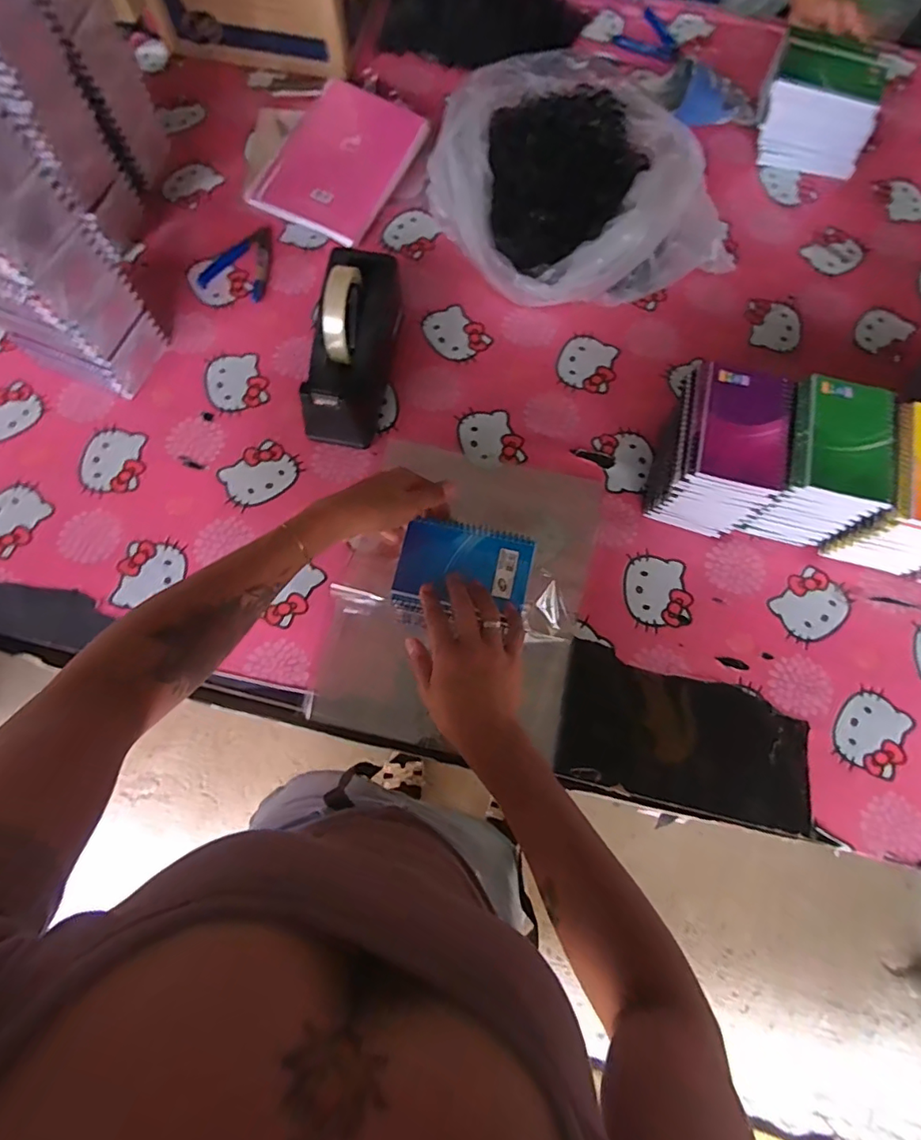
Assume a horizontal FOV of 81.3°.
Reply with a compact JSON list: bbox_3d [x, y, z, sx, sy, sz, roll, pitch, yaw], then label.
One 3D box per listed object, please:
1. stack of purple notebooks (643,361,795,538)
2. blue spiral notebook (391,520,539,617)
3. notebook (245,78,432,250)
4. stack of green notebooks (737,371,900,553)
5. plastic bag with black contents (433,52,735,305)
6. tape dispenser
[{"bbox_3d":[0.274,-0.124,0.576,0.106,0.120,0.138,14,73,2],"label":"stack of purple notebooks"},{"bbox_3d":[0.004,-0.002,0.544,0.134,0.013,0.090,6,73,0],"label":"blue spiral notebook"},{"bbox_3d":[-0.170,-0.561,0.737,0.180,0.016,0.217,28,82,8],"label":"notebook"},{"bbox_3d":[0.375,-0.109,0.577,0.099,0.118,0.134,14,73,2],"label":"stack of green notebooks"},{"bbox_3d":[0.133,-0.499,0.688,0.297,0.113,0.345,-22,75,-8],"label":"plastic bag with black contents"},{"bbox_3d":[-0.121,-0.252,0.606,0.074,0.125,0.214,10,73,1],"label":"tape dispenser"}]

